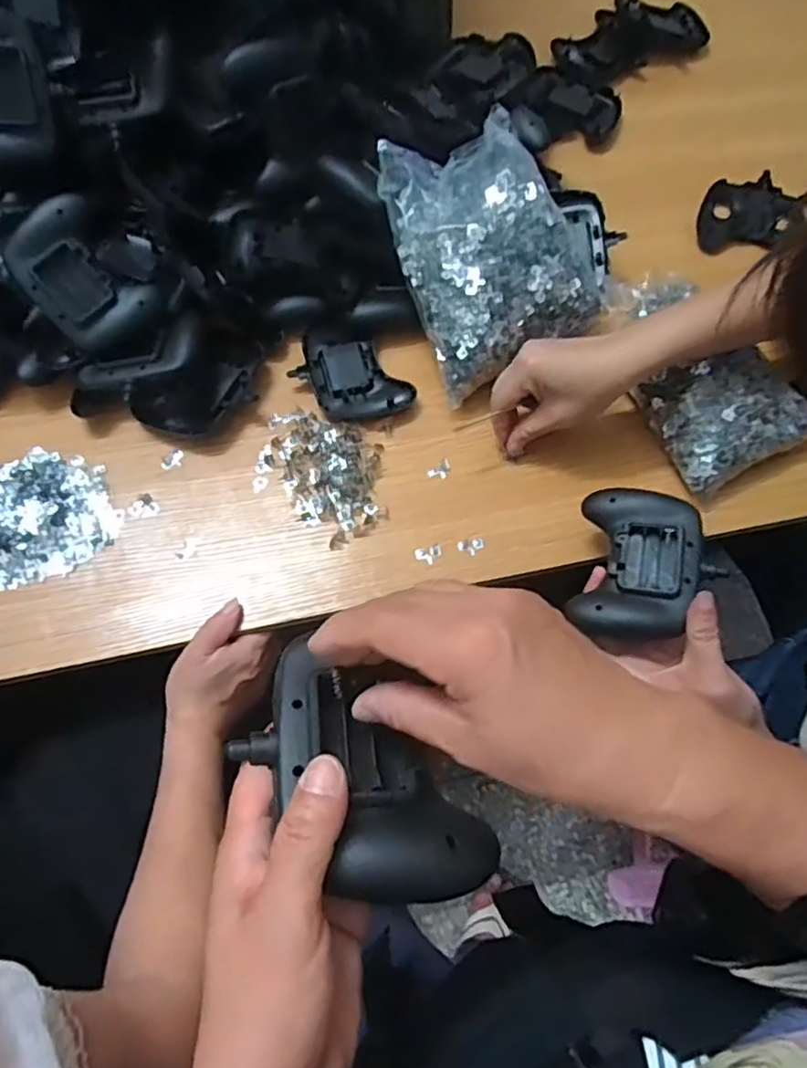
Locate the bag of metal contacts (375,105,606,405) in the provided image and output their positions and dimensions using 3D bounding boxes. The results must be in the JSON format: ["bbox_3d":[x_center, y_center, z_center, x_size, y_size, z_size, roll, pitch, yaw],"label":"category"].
[{"bbox_3d":[0.082,-0.252,0.568,0.169,0.060,0.214,-22,90,-2],"label":"bag of metal contacts"}]

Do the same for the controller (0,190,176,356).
[{"bbox_3d":[-0.277,-0.226,0.576,0.096,0.068,0.121,-37,108,-6],"label":"controller"}]

